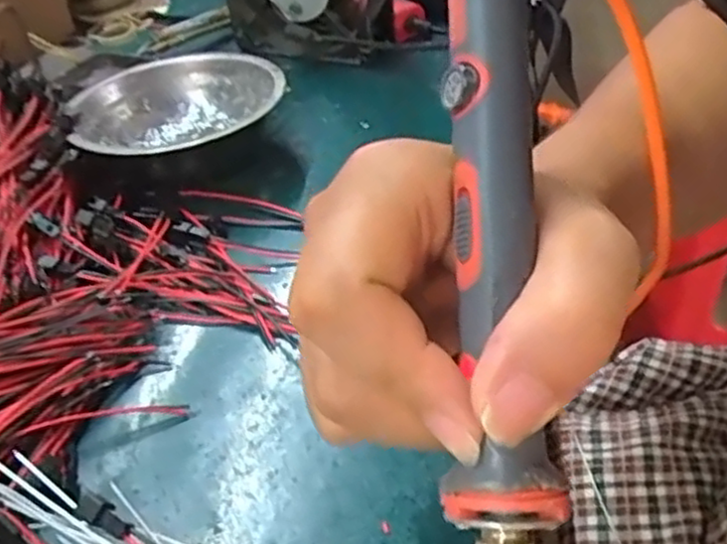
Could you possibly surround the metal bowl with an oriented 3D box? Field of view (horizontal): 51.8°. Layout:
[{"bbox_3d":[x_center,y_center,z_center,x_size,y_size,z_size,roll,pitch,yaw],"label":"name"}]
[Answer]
[{"bbox_3d":[-0.117,-0.100,0.462,0.124,0.032,0.124,-3,39,2],"label":"metal bowl"}]

